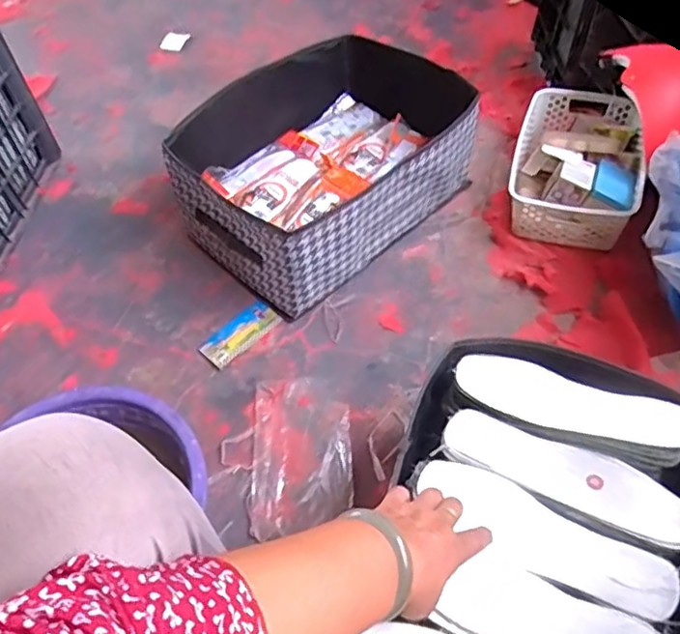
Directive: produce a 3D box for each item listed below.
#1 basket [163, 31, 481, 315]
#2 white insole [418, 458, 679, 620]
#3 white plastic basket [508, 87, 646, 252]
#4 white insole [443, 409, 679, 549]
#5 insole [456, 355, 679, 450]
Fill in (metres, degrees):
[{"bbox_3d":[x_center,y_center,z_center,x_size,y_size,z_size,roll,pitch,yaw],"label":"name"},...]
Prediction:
[{"bbox_3d":[-0.014,-0.253,1.024,0.465,0.183,0.329,-40,61,-23],"label":"basket"},{"bbox_3d":[0.185,0.200,0.578,0.231,0.018,0.063,26,59,19],"label":"white insole"},{"bbox_3d":[0.398,-0.260,1.054,0.198,0.091,0.309,14,56,13],"label":"white plastic basket"},{"bbox_3d":[0.219,0.146,0.607,0.228,0.014,0.070,22,58,18],"label":"white insole"},{"bbox_3d":[0.240,0.089,0.653,0.230,0.012,0.066,17,57,15],"label":"insole"}]

